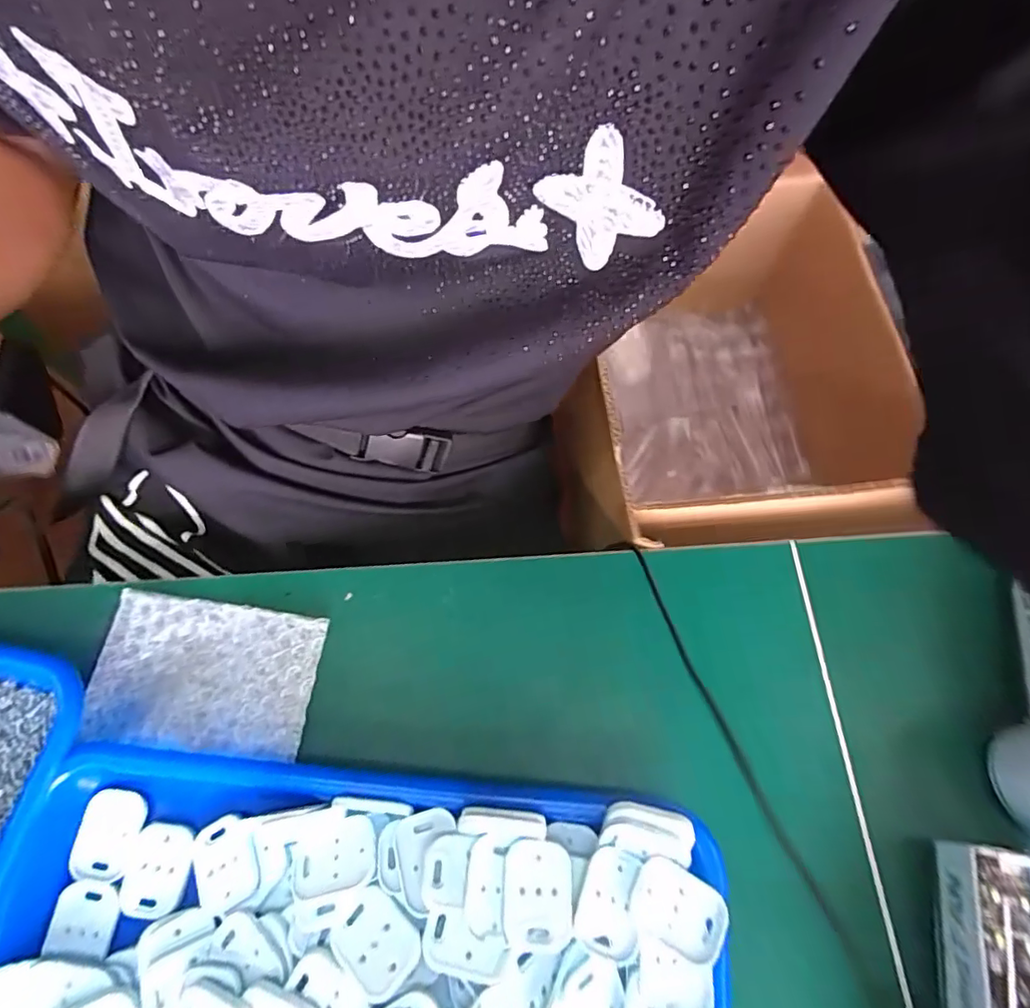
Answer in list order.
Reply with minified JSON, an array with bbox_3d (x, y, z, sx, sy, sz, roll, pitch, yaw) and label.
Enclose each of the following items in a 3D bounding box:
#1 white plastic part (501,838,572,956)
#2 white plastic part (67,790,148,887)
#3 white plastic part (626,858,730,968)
[{"bbox_3d":[0.010,0.171,0.245,0.030,0.008,0.040,-1,70,2],"label":"white plastic part"},{"bbox_3d":[-0.204,0.167,0.282,0.029,0.006,0.042,2,70,3],"label":"white plastic part"},{"bbox_3d":[0.072,0.176,0.244,0.040,0.004,0.030,23,73,10],"label":"white plastic part"}]

